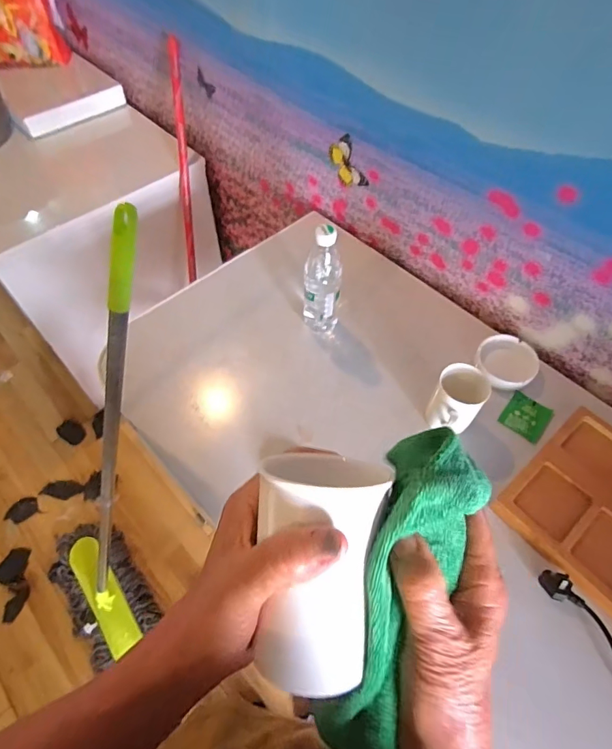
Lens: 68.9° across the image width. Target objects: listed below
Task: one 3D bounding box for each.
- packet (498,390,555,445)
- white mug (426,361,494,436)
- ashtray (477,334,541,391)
[{"bbox_3d":[0.349,0.068,0.708,0.065,0.007,0.073,33,62,20],"label":"packet"},{"bbox_3d":[0.208,0.046,0.638,0.069,0.098,0.083,32,62,19],"label":"white mug"},{"bbox_3d":[0.327,-0.021,0.728,0.091,0.023,0.090,0,57,0],"label":"ashtray"}]

